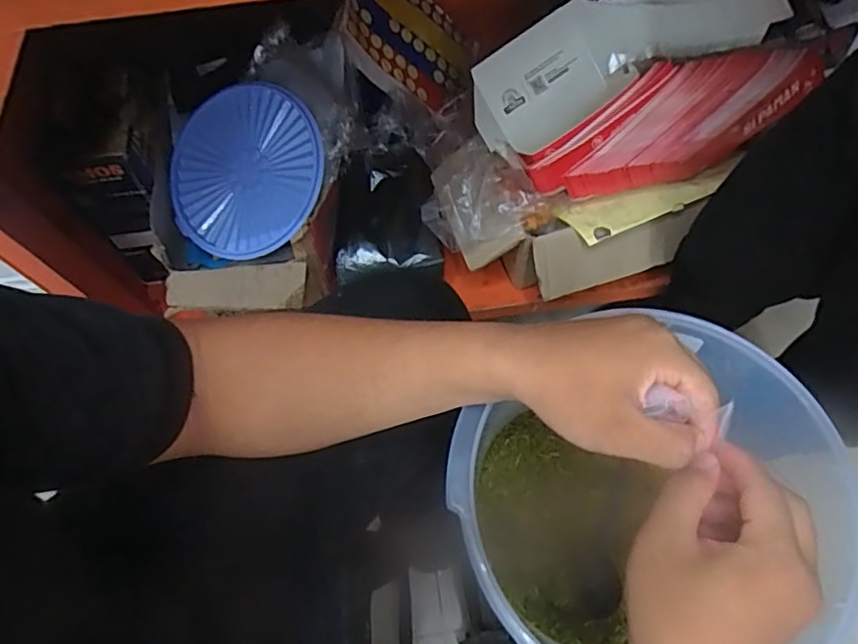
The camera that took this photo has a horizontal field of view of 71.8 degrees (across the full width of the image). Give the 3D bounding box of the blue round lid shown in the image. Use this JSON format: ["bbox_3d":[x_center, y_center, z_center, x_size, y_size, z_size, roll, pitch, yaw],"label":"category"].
[{"bbox_3d":[-0.265,-0.212,0.850,0.240,0.030,0.237,0,91,19],"label":"blue round lid"}]

